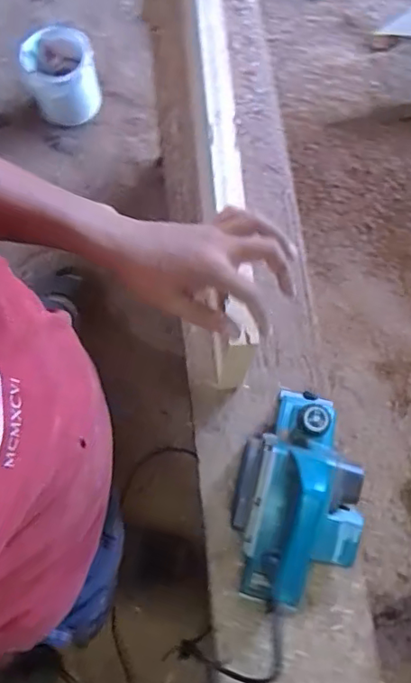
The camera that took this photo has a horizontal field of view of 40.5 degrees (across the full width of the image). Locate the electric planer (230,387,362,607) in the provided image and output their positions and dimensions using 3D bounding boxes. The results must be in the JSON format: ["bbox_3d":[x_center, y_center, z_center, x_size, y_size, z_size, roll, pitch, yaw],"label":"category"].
[{"bbox_3d":[0.118,0.189,0.681,0.152,0.121,0.267,7,75,2],"label":"electric planer"}]

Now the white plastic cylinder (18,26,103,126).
[{"bbox_3d":[-0.404,-0.748,1.601,0.198,0.174,0.212,0,75,0],"label":"white plastic cylinder"}]

